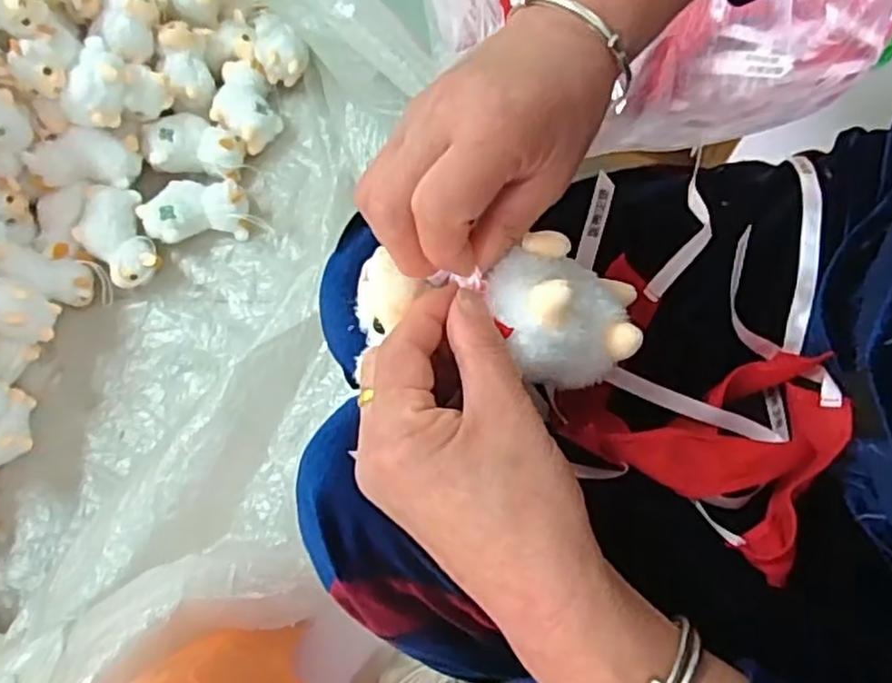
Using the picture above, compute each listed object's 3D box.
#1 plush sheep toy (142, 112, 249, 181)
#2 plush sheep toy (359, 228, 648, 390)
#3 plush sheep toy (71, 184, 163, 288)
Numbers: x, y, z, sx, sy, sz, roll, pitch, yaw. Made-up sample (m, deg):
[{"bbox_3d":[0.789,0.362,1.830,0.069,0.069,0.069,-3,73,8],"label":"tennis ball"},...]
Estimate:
[{"bbox_3d":[-0.314,-0.246,0.873,0.112,0.047,0.068,6,72,4],"label":"plush sheep toy"},{"bbox_3d":[0.025,-0.016,0.307,0.125,0.043,0.059,7,72,-3],"label":"plush sheep toy"},{"bbox_3d":[-0.388,-0.125,0.848,0.086,0.076,0.116,-33,74,-8],"label":"plush sheep toy"}]

